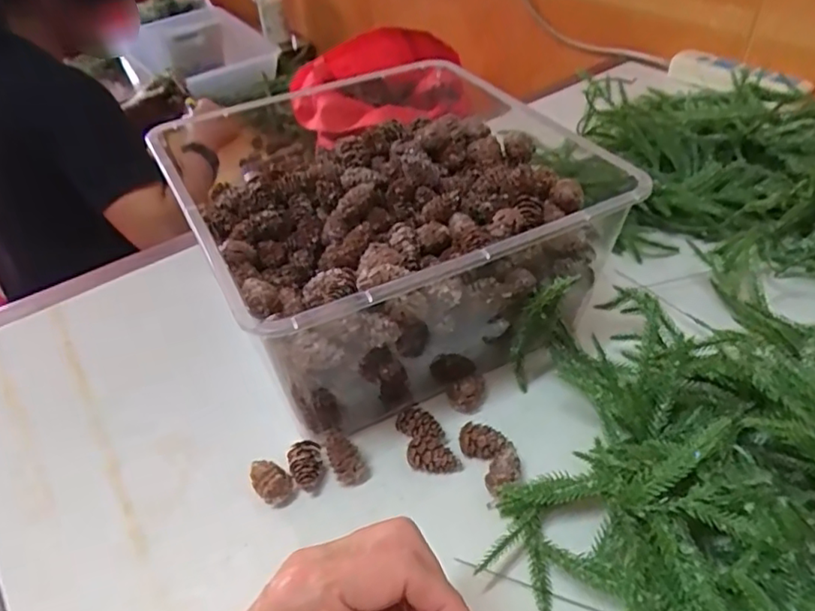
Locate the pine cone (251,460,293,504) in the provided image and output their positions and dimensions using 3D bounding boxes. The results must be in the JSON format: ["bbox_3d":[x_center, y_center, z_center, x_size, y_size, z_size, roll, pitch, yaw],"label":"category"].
[{"bbox_3d":[-0.092,0.118,0.404,0.022,0.024,0.028,-25,47,-21],"label":"pine cone"}]

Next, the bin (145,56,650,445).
[{"bbox_3d":[-0.010,-0.049,0.484,0.279,0.136,0.254,-23,46,-19],"label":"bin"}]

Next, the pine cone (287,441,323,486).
[{"bbox_3d":[-0.069,0.110,0.413,0.022,0.019,0.027,-13,43,-9],"label":"pine cone"}]

